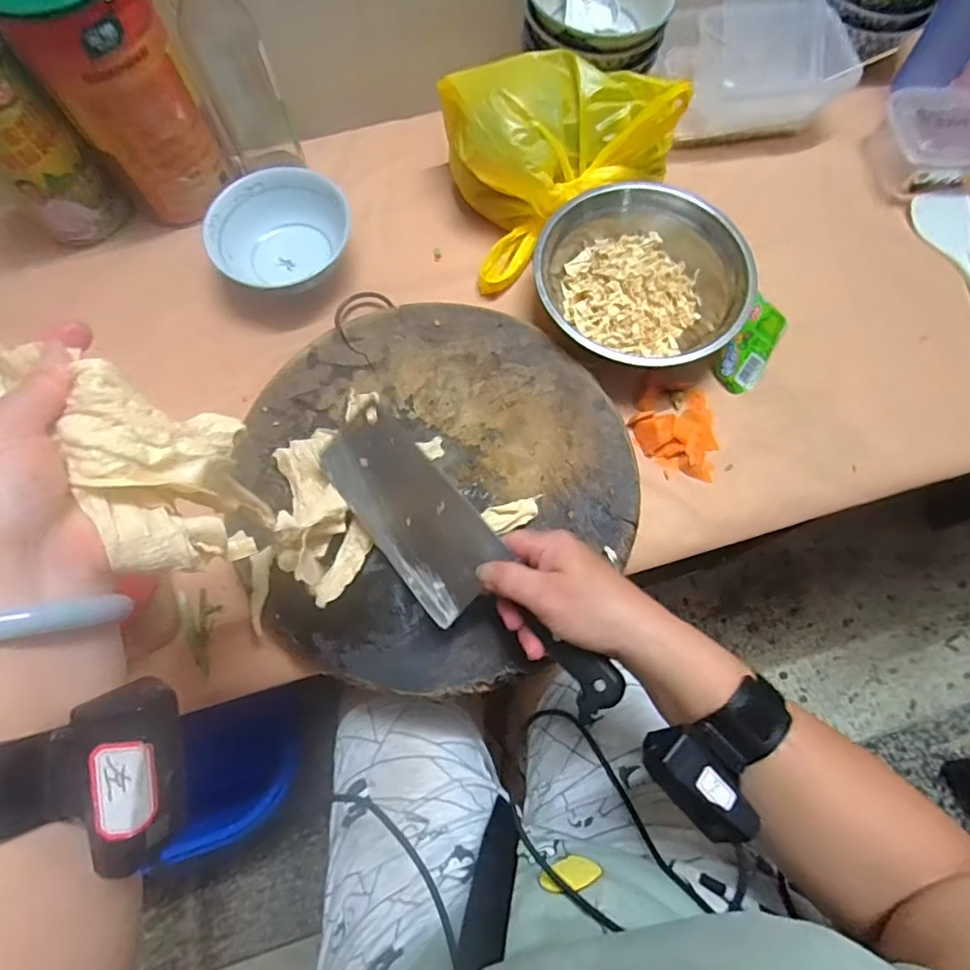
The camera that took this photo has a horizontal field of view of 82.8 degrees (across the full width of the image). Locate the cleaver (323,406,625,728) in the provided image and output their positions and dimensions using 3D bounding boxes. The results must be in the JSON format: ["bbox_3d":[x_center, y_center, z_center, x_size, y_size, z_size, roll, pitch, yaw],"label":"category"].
[{"bbox_3d":[-0.018,0.056,0.422,0.286,0.023,0.086,43,102,18],"label":"cleaver"}]

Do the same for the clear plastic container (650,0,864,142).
[{"bbox_3d":[0.312,-0.496,0.625,0.188,0.128,0.135,-10,71,-3],"label":"clear plastic container"}]

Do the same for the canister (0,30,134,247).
[{"bbox_3d":[-0.463,-0.347,0.547,0.097,0.174,0.094,-41,75,-12],"label":"canister"}]

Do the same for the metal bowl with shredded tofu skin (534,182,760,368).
[{"bbox_3d":[0.152,-0.203,0.554,0.197,0.078,0.174,-17,72,-5],"label":"metal bowl with shredded tofu skin"}]

